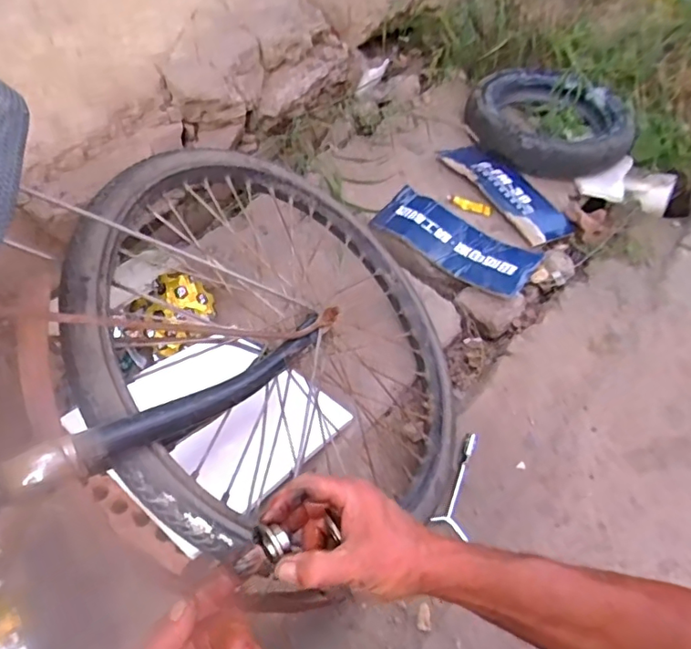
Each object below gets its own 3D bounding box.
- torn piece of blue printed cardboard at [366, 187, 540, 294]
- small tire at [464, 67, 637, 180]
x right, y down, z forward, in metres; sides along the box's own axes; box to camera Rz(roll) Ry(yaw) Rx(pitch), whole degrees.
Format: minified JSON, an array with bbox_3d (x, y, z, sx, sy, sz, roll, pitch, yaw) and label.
[{"bbox_3d":[0.207,-0.160,1.042,0.313,0.039,0.150,39,62,20],"label":"torn piece of blue printed cardboard"},{"bbox_3d":[0.461,-0.487,1.235,0.371,0.073,0.367,3,56,-3],"label":"small tire"}]

